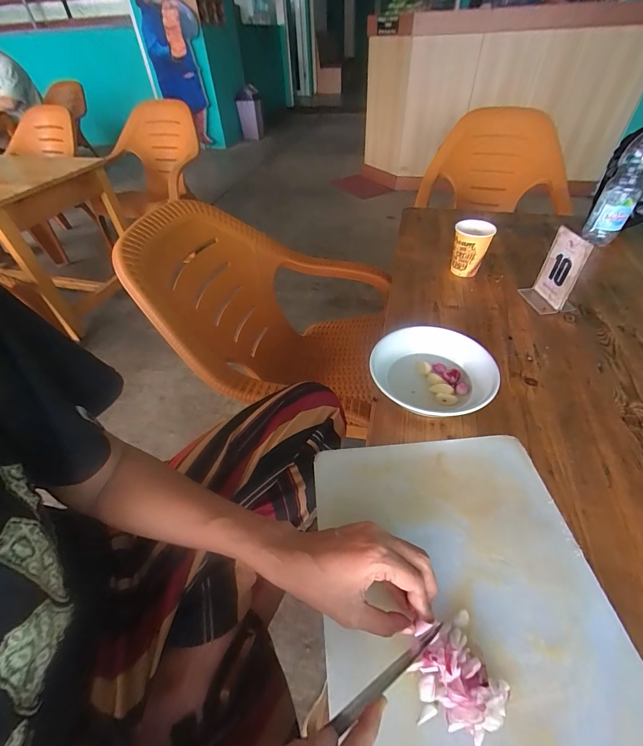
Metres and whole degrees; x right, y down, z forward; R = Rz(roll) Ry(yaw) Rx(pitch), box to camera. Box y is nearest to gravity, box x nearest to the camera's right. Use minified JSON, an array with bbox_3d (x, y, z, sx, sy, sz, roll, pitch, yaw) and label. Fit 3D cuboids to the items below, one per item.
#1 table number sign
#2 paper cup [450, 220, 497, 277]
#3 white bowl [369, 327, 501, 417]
[{"bbox_3d":[0.397,-0.171,0.574,0.046,0.119,0.077,-17,47,-12],"label":"table number sign"},{"bbox_3d":[0.291,-0.240,0.667,0.067,0.091,0.064,18,50,21],"label":"paper cup"},{"bbox_3d":[0.145,0.010,0.459,0.152,0.060,0.151,-2,46,2],"label":"white bowl"}]

